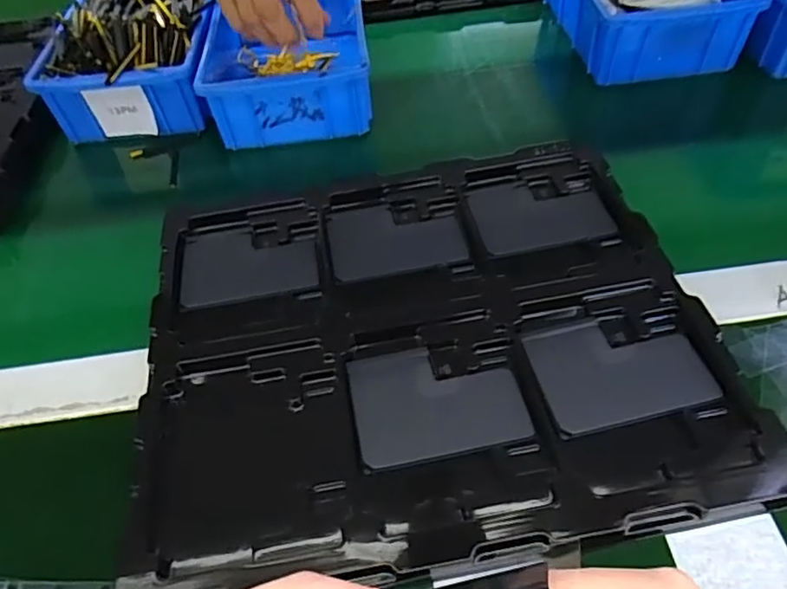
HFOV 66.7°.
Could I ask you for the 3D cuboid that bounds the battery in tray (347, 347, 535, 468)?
[{"bbox_3d":[0.024,0.057,0.329,0.089,0.004,0.066,-10,50,-4],"label":"battery in tray"}]

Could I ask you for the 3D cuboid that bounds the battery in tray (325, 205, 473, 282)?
[{"bbox_3d":[0.002,-0.040,0.408,0.088,0.005,0.066,-8,50,-2],"label":"battery in tray"}]

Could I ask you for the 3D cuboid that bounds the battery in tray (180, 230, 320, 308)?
[{"bbox_3d":[-0.097,-0.023,0.406,0.089,0.005,0.067,-11,50,-4],"label":"battery in tray"}]

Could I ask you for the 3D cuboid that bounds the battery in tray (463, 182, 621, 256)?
[{"bbox_3d":[0.100,-0.057,0.413,0.087,0.004,0.064,-10,50,-4],"label":"battery in tray"}]

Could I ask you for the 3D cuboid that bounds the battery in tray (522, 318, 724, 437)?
[{"bbox_3d":[0.124,0.039,0.331,0.089,0.004,0.065,-12,51,-5],"label":"battery in tray"}]

